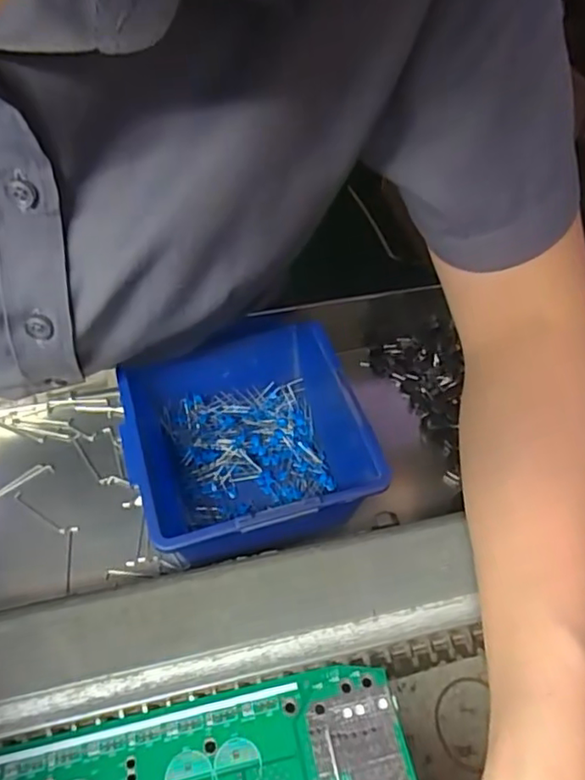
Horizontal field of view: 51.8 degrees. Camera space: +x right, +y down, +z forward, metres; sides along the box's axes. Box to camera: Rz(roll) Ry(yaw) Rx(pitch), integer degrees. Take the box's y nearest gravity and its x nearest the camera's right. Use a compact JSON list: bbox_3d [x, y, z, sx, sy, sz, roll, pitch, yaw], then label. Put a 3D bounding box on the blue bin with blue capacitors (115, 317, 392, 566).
[{"bbox_3d":[-0.028,0.027,0.339,0.118,0.058,0.129,-15,57,-12],"label":"blue bin with blue capacitors"}]

